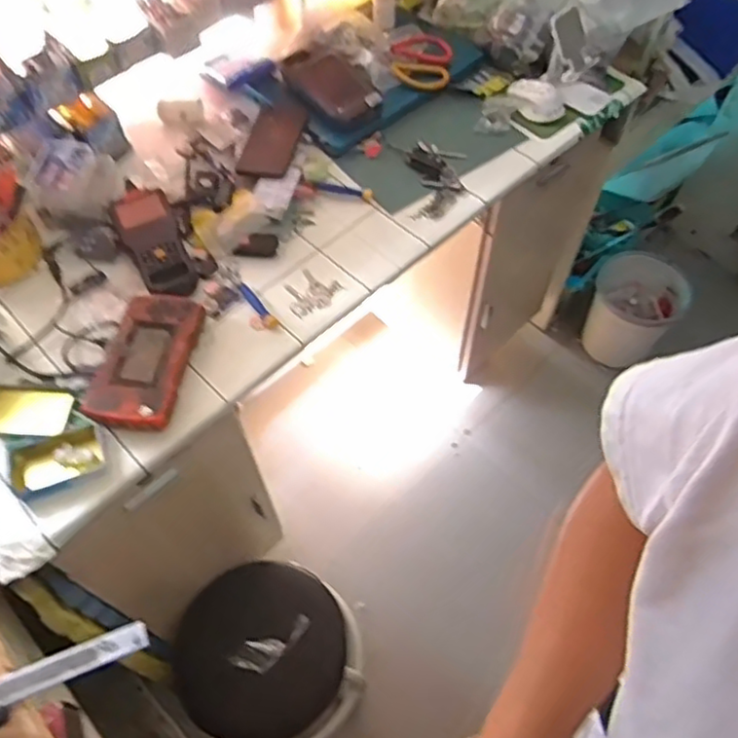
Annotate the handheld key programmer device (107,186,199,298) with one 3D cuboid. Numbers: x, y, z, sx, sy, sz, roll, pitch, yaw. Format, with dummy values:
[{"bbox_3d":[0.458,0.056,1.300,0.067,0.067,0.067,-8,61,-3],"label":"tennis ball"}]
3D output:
[{"bbox_3d":[-0.287,-0.169,0.878,0.074,0.041,0.194,-24,61,-15],"label":"handheld key programmer device"}]

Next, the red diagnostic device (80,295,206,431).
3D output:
[{"bbox_3d":[-0.267,-0.010,0.785,0.104,0.036,0.176,7,58,4],"label":"red diagnostic device"}]

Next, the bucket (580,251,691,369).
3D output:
[{"bbox_3d":[0.628,-0.134,1.575,0.202,0.231,0.190,0,58,0],"label":"bucket"}]

